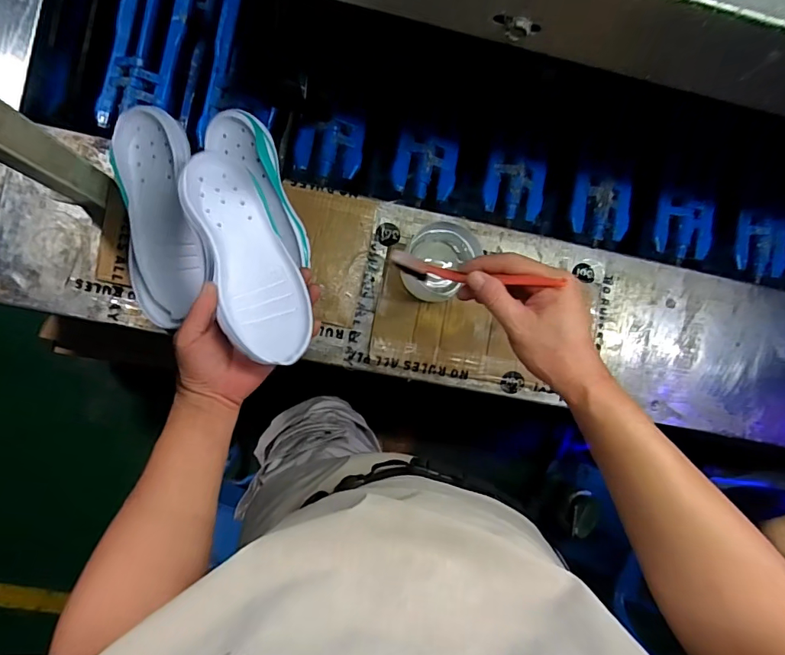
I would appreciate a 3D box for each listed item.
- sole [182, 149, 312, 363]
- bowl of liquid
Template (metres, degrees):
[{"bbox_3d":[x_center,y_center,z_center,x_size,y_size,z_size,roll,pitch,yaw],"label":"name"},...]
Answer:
[{"bbox_3d":[-0.148,-0.071,0.464,0.090,0.040,0.231,-15,77,-31],"label":"sole"},{"bbox_3d":[0.059,-0.083,0.587,0.080,0.077,0.088,0,89,-7],"label":"bowl of liquid"}]

